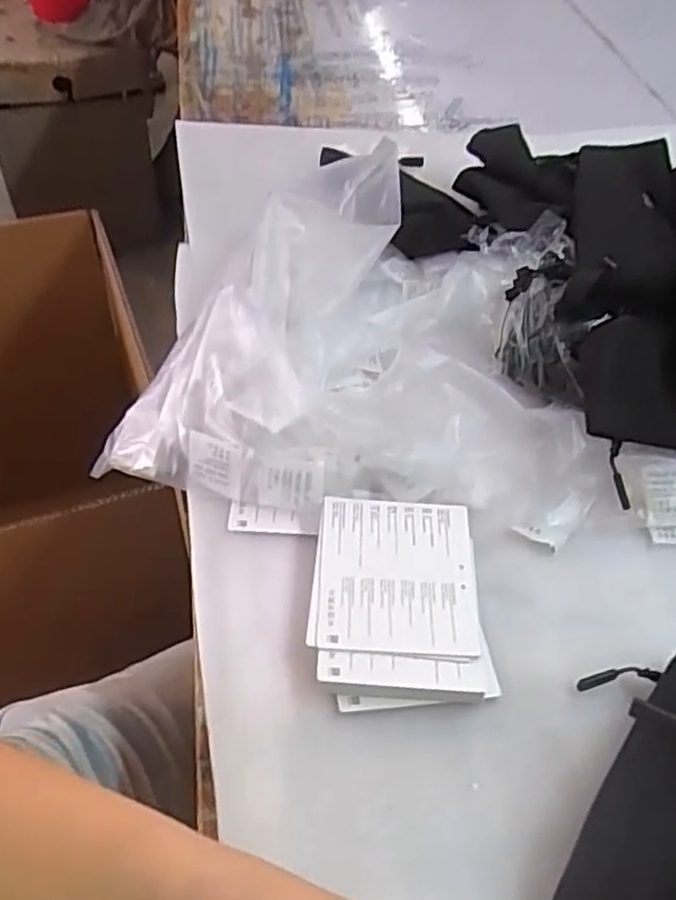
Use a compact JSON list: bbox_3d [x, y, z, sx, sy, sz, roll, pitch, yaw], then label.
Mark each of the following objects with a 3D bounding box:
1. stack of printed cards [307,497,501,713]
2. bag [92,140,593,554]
[{"bbox_3d":[0.034,0.085,0.420,0.097,0.015,0.123,0,52,-5],"label":"stack of printed cards"},{"bbox_3d":[0.036,-0.083,0.526,0.315,0.082,0.294,13,51,7],"label":"bag"}]

